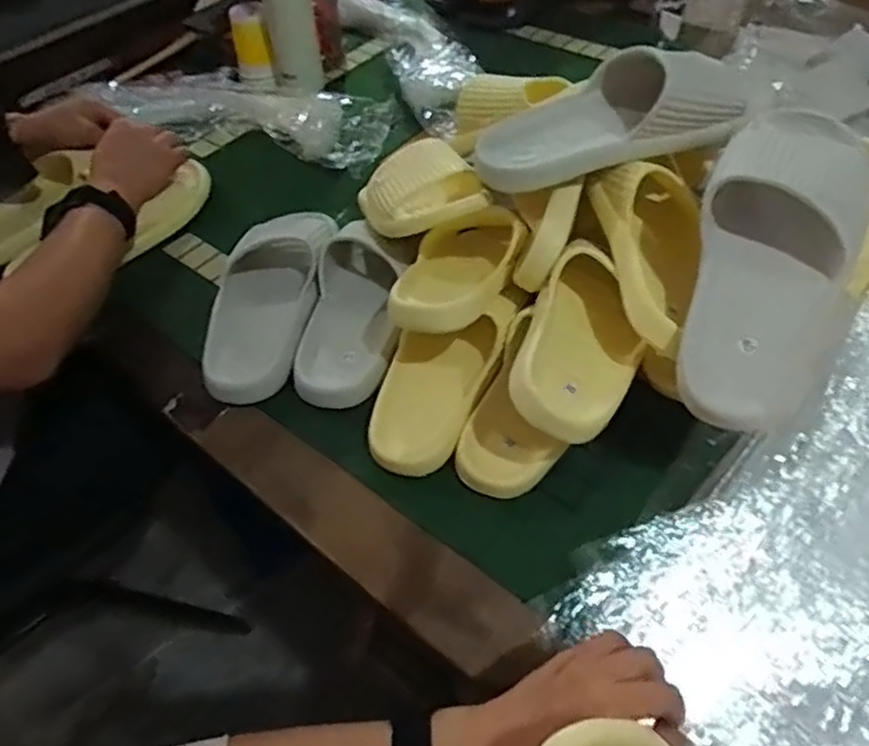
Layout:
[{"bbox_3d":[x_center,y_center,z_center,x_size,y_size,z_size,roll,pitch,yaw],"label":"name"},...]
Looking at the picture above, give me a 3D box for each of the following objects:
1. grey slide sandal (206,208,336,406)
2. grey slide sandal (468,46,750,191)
[{"bbox_3d":[-0.171,-0.088,0.692,0.106,0.067,0.251,6,52,8],"label":"grey slide sandal"},{"bbox_3d":[0.168,-0.236,0.601,0.274,0.076,0.099,-12,52,-6],"label":"grey slide sandal"}]

